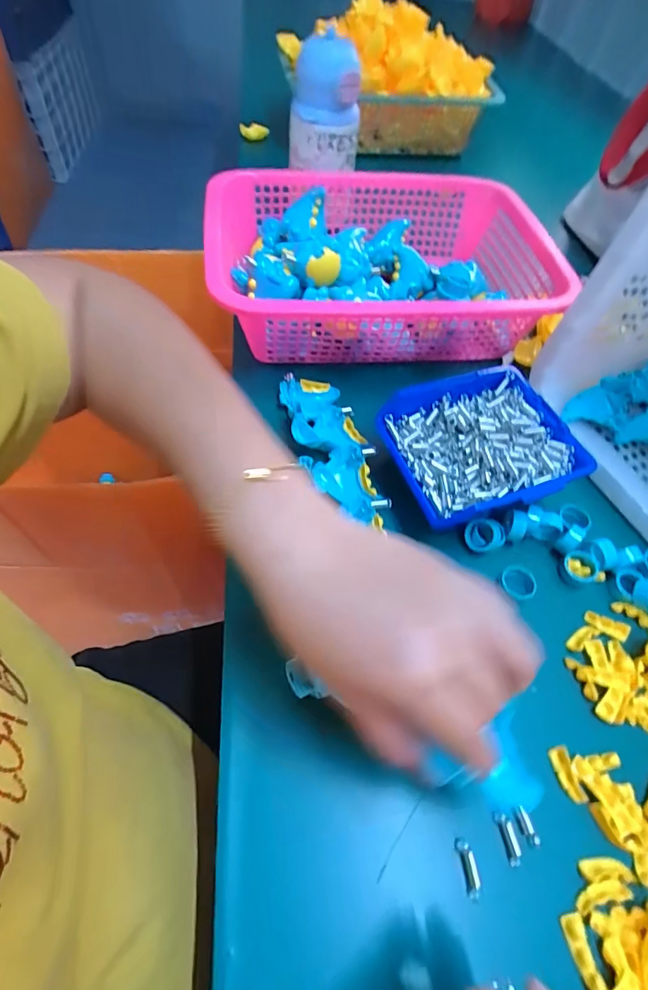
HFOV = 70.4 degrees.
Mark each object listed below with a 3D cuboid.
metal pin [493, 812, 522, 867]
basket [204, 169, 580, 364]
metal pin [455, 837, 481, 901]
[{"bbox_3d":[0.105,0.195,0.260,0.008,0.005,0.025,-6,57,-9],"label":"metal pin"},{"bbox_3d":[0.072,-0.250,0.502,0.369,0.087,0.264,-5,57,-8],"label":"basket"},{"bbox_3d":[0.081,0.207,0.255,0.008,0.005,0.027,-6,57,-8],"label":"metal pin"}]

